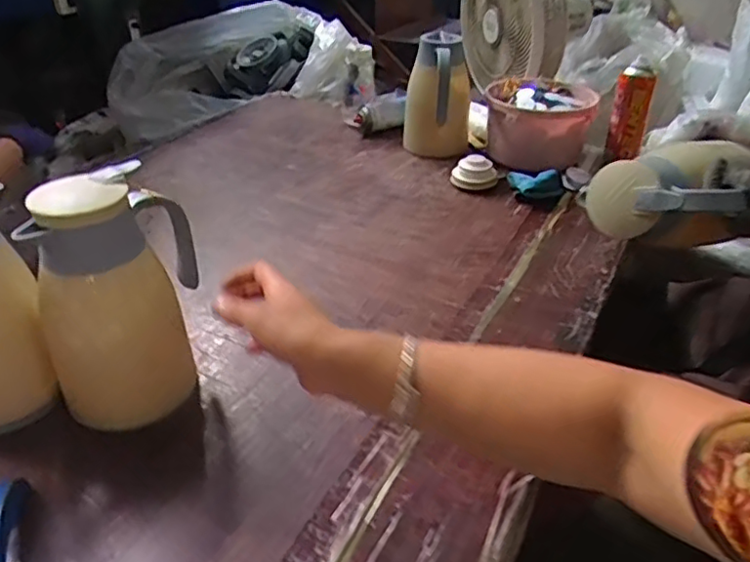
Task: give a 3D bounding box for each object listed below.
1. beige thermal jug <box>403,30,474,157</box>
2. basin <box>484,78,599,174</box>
[{"bbox_3d":[0.130,-0.374,1.233,0.128,0.203,0.133,5,34,6],"label":"beige thermal jug"},{"bbox_3d":[0.321,-0.311,1.213,0.194,0.131,0.194,8,34,10],"label":"basin"}]

